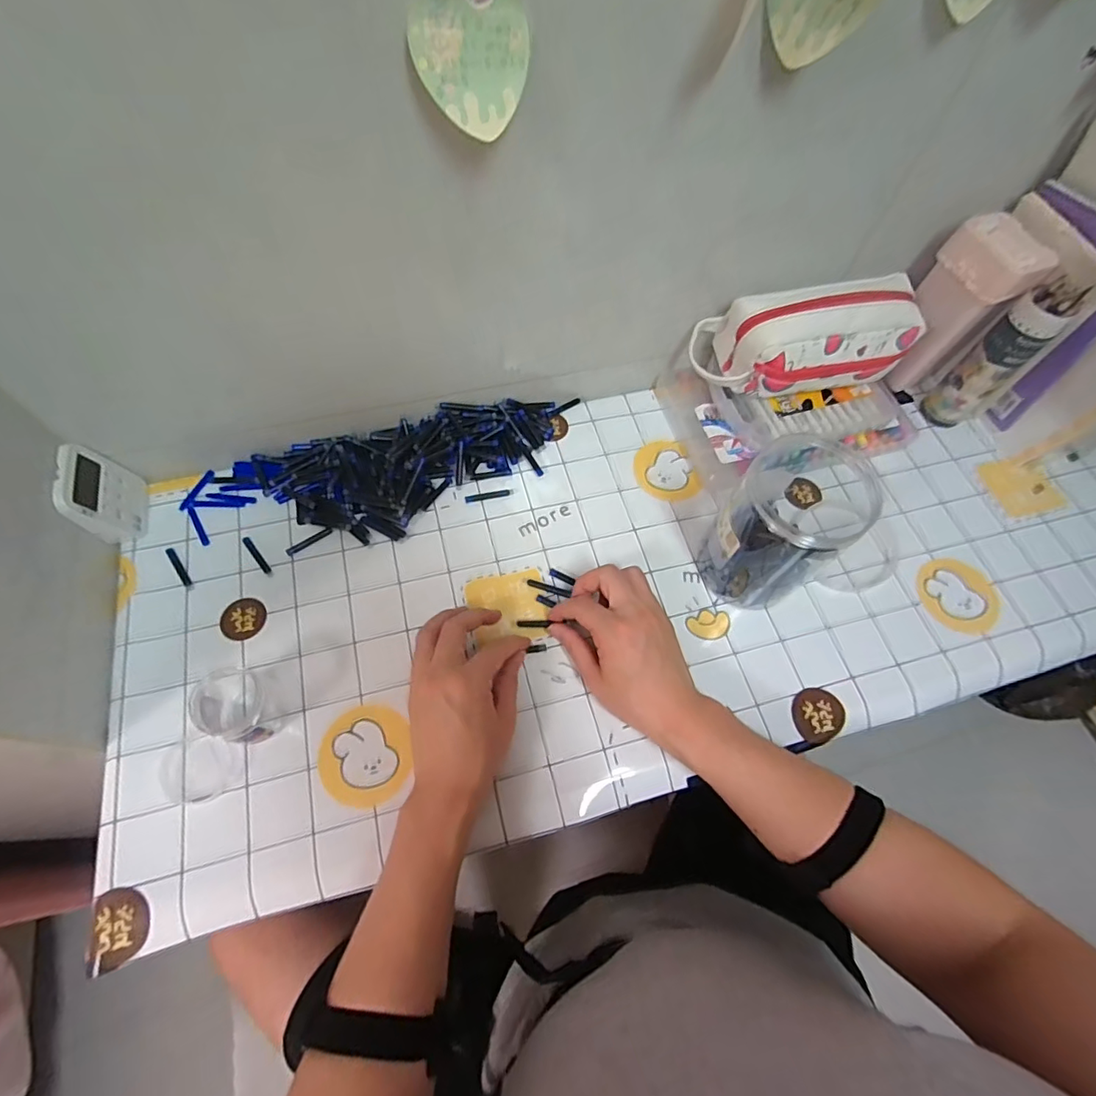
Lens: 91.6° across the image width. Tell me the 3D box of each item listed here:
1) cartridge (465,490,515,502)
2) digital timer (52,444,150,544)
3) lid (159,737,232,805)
[{"bbox_3d":[-0.061,-0.055,0.558,0.050,0.004,0.008,-10,65,-8],"label":"cartridge"},{"bbox_3d":[-0.414,-0.047,0.495,0.017,0.082,0.072,-19,66,11],"label":"digital timer"},{"bbox_3d":[-0.286,0.179,0.432,0.054,0.011,0.048,6,64,-1],"label":"lid"}]

